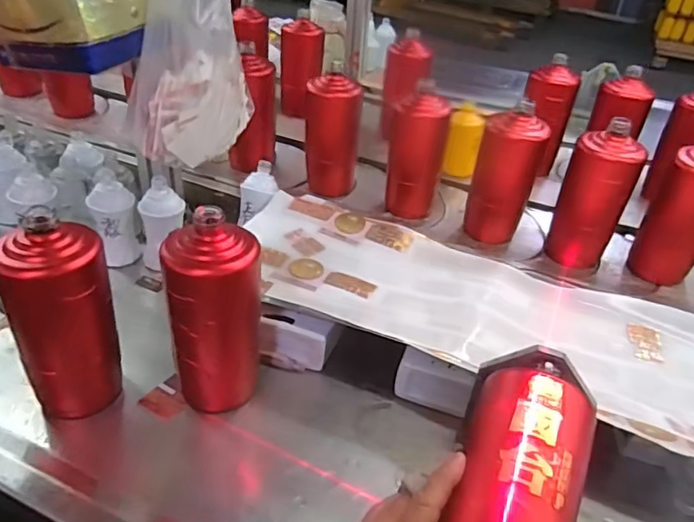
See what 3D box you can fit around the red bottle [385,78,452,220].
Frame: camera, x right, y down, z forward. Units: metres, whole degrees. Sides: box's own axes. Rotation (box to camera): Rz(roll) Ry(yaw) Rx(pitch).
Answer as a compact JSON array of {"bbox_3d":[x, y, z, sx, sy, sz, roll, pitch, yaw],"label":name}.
[{"bbox_3d":[0.105,-0.159,0.791,0.071,0.180,0.067,23,40,23],"label":"red bottle"}]

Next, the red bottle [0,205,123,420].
[{"bbox_3d":[-0.252,0.052,0.488,0.065,0.183,0.082,9,36,6],"label":"red bottle"}]

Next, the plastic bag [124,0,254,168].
[{"bbox_3d":[-0.179,-0.273,0.597,0.090,0.344,0.181,32,44,32],"label":"plastic bag"}]

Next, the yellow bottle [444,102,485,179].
[{"bbox_3d":[0.194,-0.200,0.906,0.052,0.115,0.053,10,36,7],"label":"yellow bottle"}]

